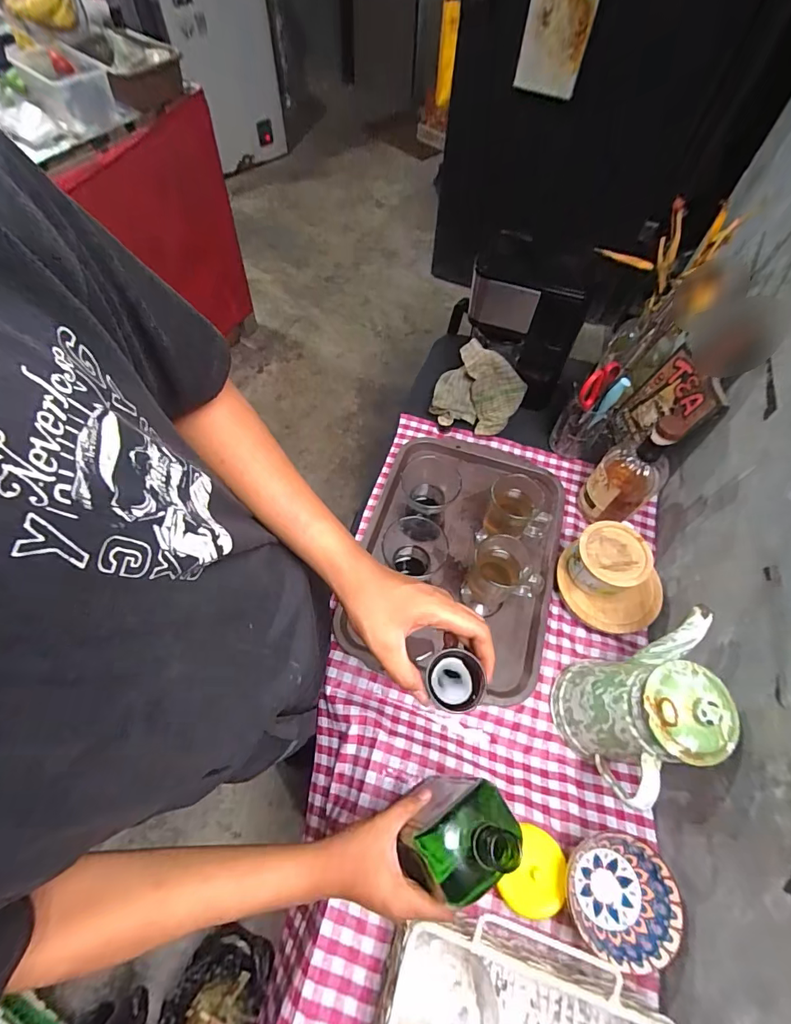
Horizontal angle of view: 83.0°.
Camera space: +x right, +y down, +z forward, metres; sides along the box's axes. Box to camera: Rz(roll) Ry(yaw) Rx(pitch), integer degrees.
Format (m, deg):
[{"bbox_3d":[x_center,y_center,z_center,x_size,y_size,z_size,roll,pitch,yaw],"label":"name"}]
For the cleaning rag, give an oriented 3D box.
[{"bbox_3d":[0.158,-0.229,0.848,0.158,0.115,0.116,18,61,8],"label":"cleaning rag"}]

